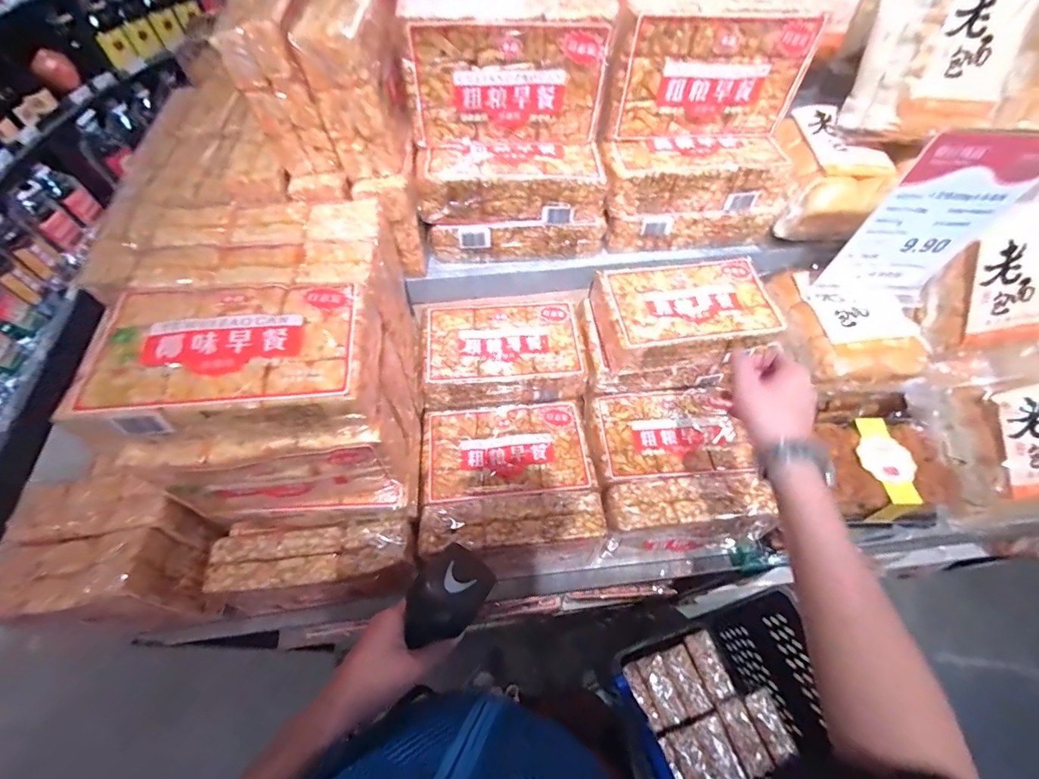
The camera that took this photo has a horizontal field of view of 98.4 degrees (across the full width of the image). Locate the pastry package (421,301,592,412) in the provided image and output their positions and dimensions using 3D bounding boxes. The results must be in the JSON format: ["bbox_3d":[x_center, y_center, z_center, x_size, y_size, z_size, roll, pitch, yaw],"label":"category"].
[{"bbox_3d":[-0.024,-0.057,0.674,0.232,0.061,0.145,-4,60,-4],"label":"pastry package"}]

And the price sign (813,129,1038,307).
[{"bbox_3d":[0.470,-0.186,0.514,0.146,0.207,0.012,1,57,-2],"label":"price sign"}]

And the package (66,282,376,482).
[{"bbox_3d":[-0.256,-0.022,0.419,0.233,0.080,0.152,-8,60,-6],"label":"package"}]

